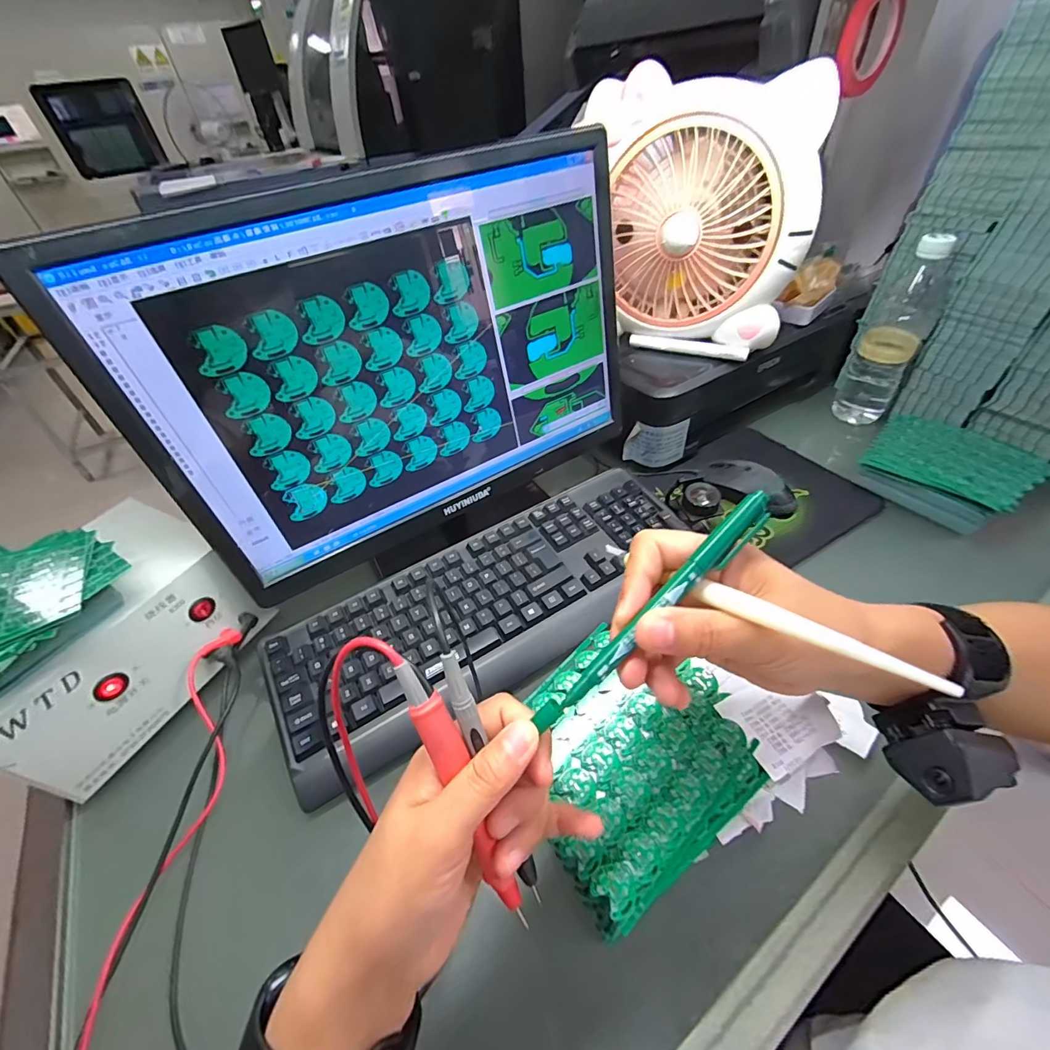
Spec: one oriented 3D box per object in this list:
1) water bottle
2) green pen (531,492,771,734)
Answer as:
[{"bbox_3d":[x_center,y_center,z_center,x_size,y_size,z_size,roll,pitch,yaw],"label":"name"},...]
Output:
[{"bbox_3d":[0.481,-0.247,0.591,0.064,0.222,0.075,27,54,29],"label":"water bottle"},{"bbox_3d":[0.060,0.040,0.208,0.144,0.014,0.010,-43,52,-5],"label":"green pen"}]

